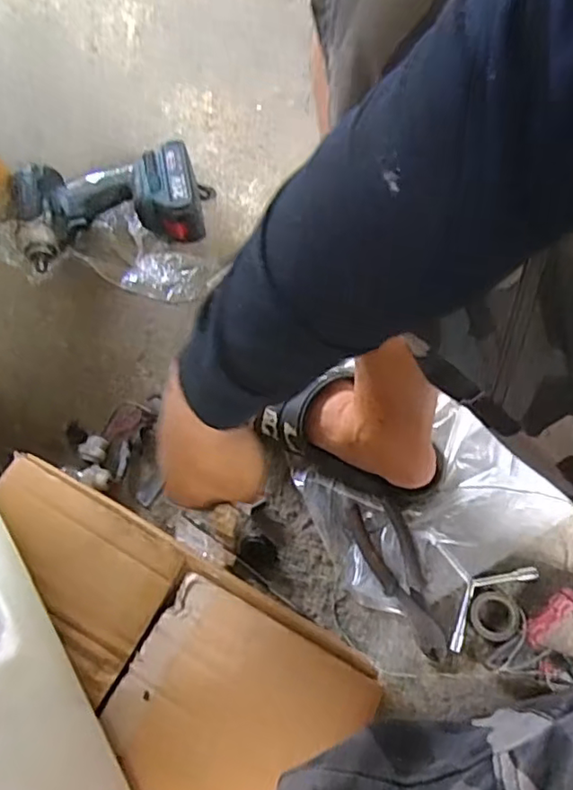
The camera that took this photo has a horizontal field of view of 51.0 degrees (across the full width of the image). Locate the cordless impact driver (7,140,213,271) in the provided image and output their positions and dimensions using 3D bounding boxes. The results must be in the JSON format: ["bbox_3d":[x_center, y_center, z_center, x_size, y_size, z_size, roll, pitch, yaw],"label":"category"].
[{"bbox_3d":[-0.225,-0.249,0.772,0.252,0.079,0.144,-10,69,-2],"label":"cordless impact driver"}]

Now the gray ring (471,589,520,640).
[{"bbox_3d":[0.213,0.225,0.612,0.046,0.009,0.048,-1,69,2],"label":"gray ring"}]

